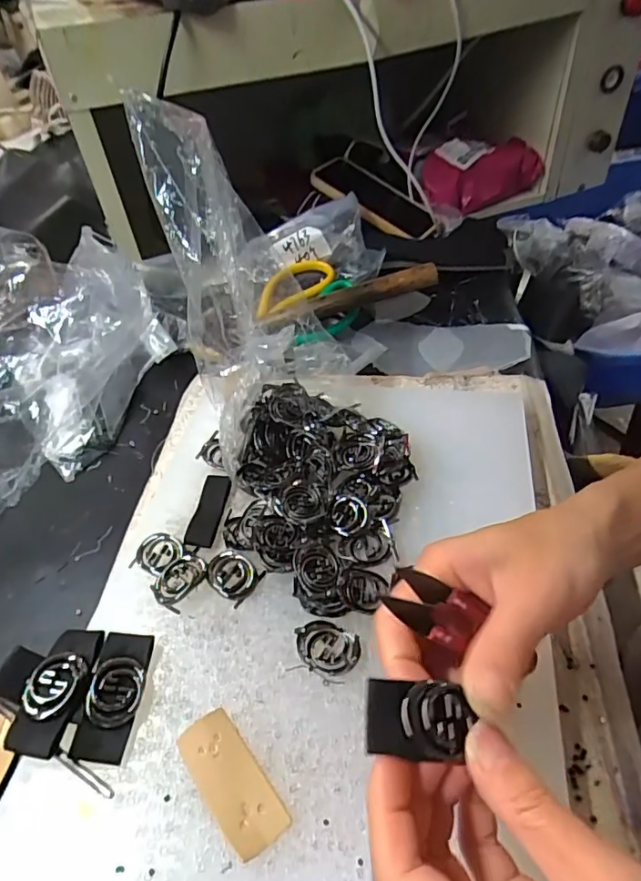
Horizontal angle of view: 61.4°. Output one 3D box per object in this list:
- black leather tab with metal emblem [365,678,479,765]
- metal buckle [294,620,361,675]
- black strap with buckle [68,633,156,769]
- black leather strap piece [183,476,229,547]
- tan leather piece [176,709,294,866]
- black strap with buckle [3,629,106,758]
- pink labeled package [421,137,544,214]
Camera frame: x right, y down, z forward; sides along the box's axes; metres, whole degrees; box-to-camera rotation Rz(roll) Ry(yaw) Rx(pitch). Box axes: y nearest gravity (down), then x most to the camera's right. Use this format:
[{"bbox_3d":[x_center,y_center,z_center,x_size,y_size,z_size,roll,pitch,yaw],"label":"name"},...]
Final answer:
[{"bbox_3d":[0.035,0.099,0.193,0.037,0.010,0.024,2,45,-2],"label":"black leather tab with metal emblem"},{"bbox_3d":[0.004,0.112,0.292,0.035,0.009,0.026,9,48,15],"label":"metal buckle"},{"bbox_3d":[-0.106,0.130,0.279,0.027,0.012,0.063,-3,46,3],"label":"black strap with buckle"},{"bbox_3d":[-0.075,0.046,0.362,0.021,0.005,0.056,-1,49,17],"label":"black leather strap piece"},{"bbox_3d":[-0.042,0.158,0.252,0.027,0.004,0.063,-26,52,-29],"label":"tan leather piece"},{"bbox_3d":[-0.136,0.127,0.280,0.028,0.009,0.063,1,46,7],"label":"black strap with buckle"},{"bbox_3d":[0.216,-0.359,0.722,0.170,0.066,0.067,-25,49,-17],"label":"pink labeled package"}]

